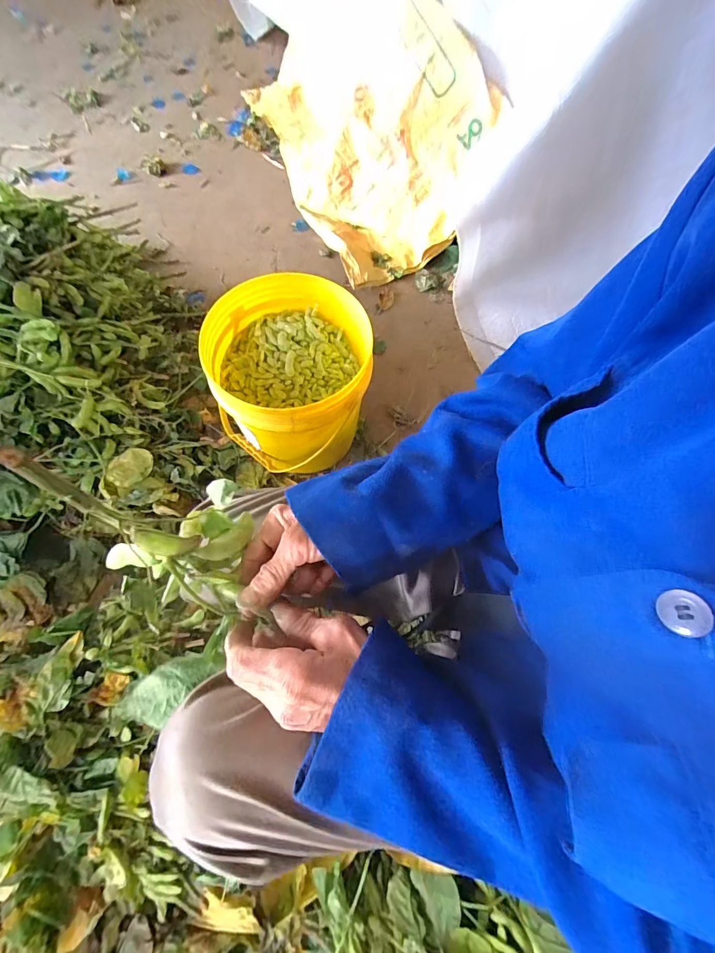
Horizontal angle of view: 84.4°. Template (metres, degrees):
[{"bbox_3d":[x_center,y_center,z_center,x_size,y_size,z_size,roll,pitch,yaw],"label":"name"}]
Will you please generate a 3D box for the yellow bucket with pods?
[{"bbox_3d":[-0.110,-0.150,0.694,0.248,0.274,0.240,0,67,-1],"label":"yellow bucket with pods"}]

